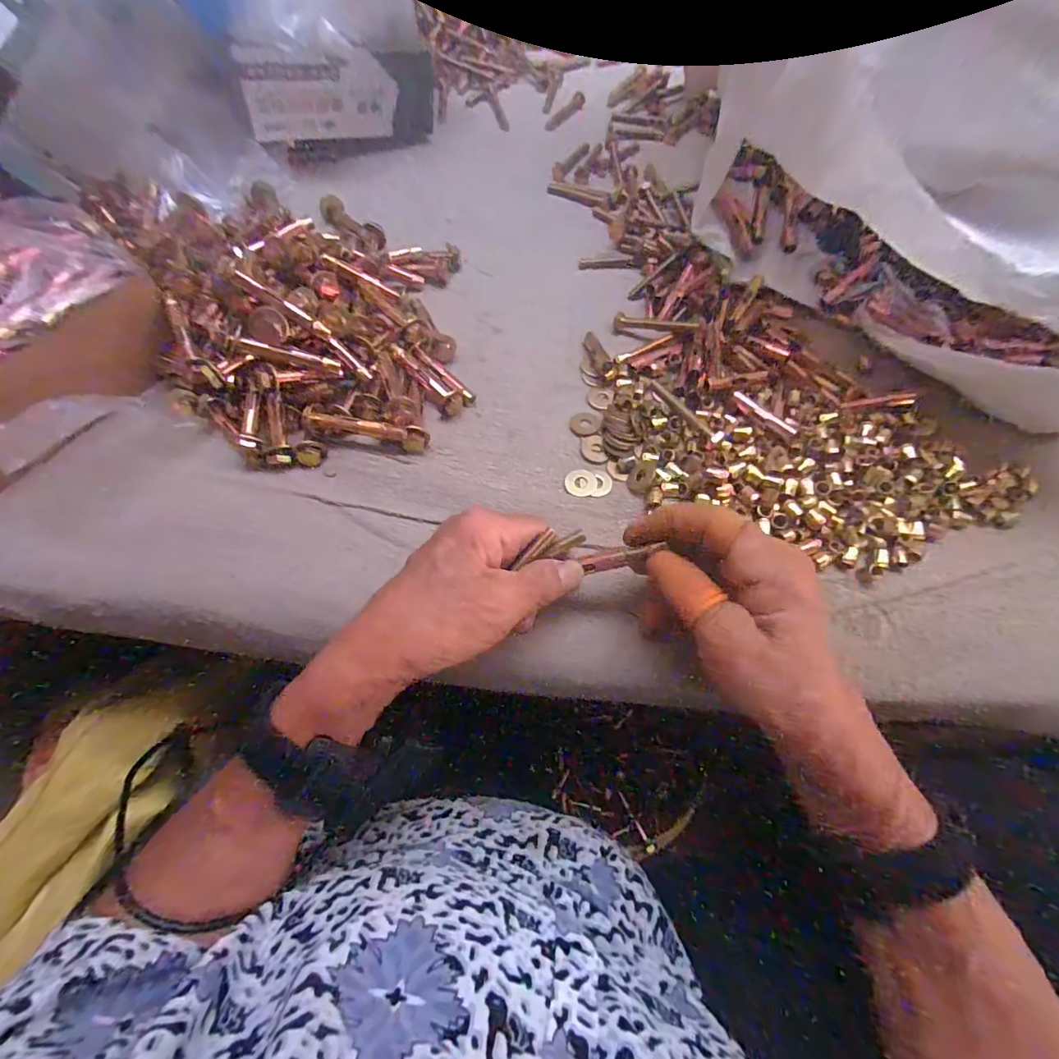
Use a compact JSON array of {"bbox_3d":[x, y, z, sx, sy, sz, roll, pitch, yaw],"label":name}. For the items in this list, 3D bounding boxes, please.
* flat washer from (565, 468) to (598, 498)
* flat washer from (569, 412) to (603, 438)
[{"bbox_3d":[0.034,-0.031,0.306,0.020,0.004,0.021,-1,66,1],"label":"flat washer"},{"bbox_3d":[0.039,-0.074,0.327,0.022,0.004,0.021,-1,66,1],"label":"flat washer"}]

